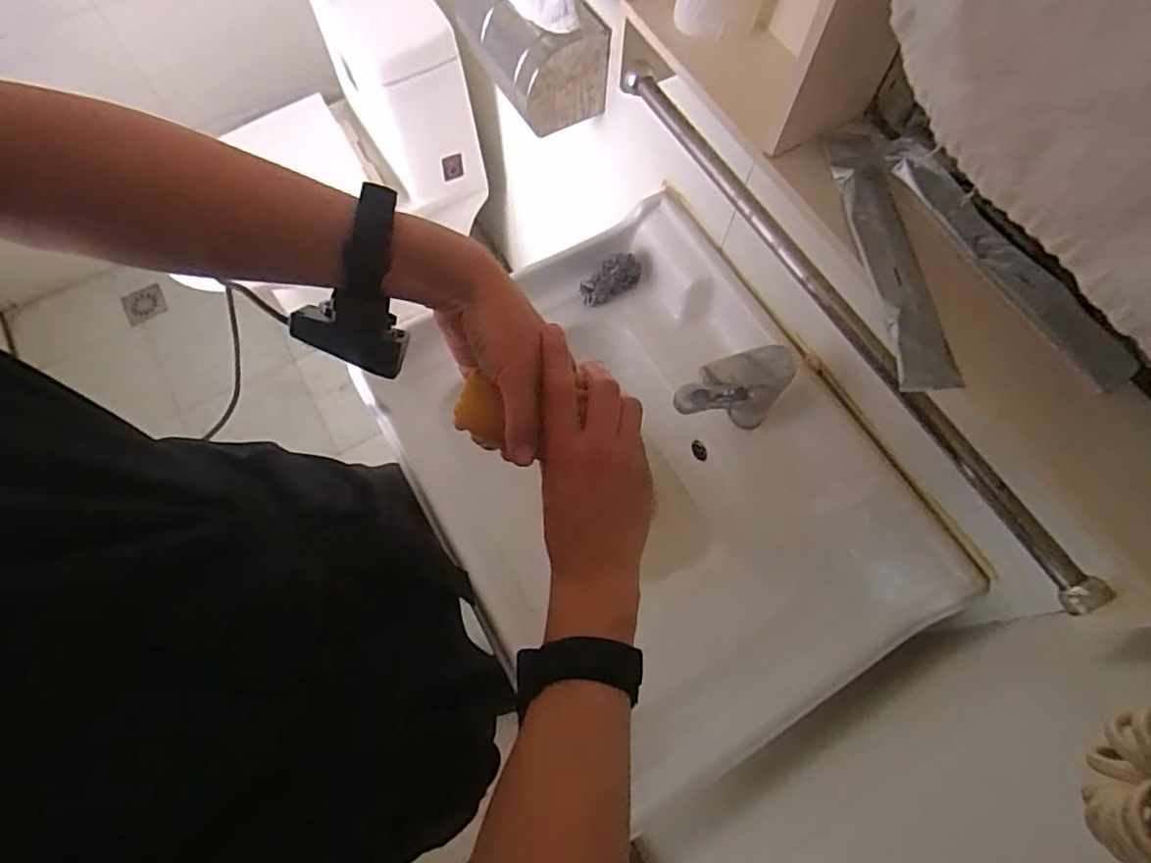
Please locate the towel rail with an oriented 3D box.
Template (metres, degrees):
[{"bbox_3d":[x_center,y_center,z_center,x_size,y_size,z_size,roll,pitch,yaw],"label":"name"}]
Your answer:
[{"bbox_3d":[0.211,-0.120,0.523,0.022,0.029,0.593,-28,72,-12],"label":"towel rail"}]

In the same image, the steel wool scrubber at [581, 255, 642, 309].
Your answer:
[{"bbox_3d":[0.045,-0.201,0.814,0.085,0.049,0.047,-22,70,-10],"label":"steel wool scrubber"}]

